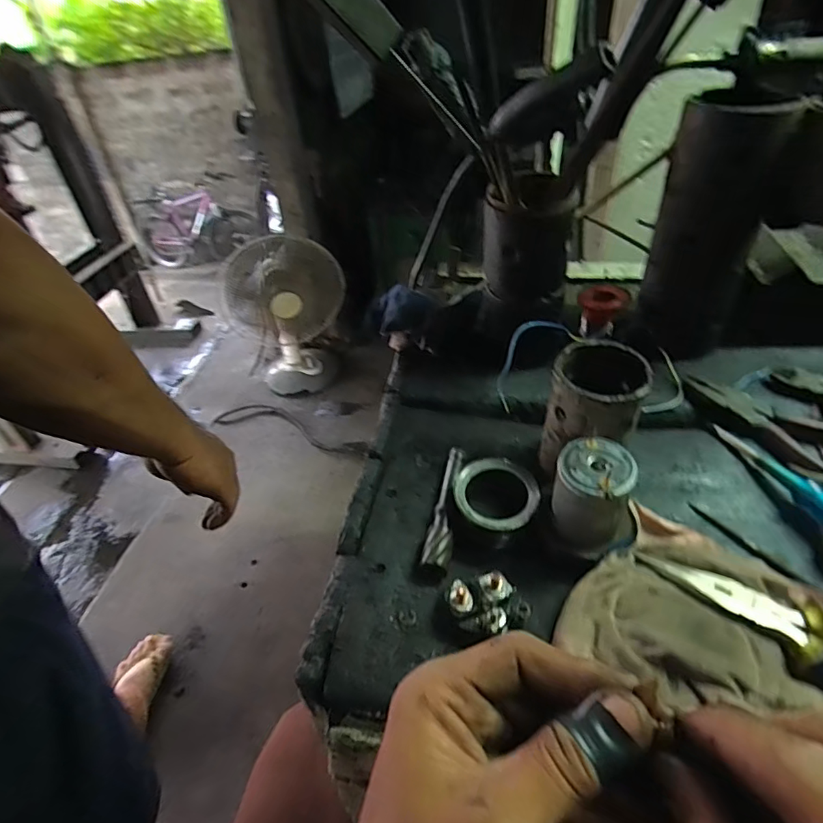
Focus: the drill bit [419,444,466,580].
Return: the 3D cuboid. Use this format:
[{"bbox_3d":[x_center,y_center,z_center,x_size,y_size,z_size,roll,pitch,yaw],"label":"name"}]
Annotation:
[{"bbox_3d":[0.027,0.077,0.408,0.020,0.016,0.119,4,41,11],"label":"drill bit"}]

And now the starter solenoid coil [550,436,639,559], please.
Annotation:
[{"bbox_3d":[0.127,0.062,0.363,0.048,0.071,0.050,-3,40,3],"label":"starter solenoid coil"}]

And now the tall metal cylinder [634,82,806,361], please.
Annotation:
[{"bbox_3d":[0.275,-0.169,0.482,0.086,0.216,0.088,12,43,19],"label":"tall metal cylinder"}]

